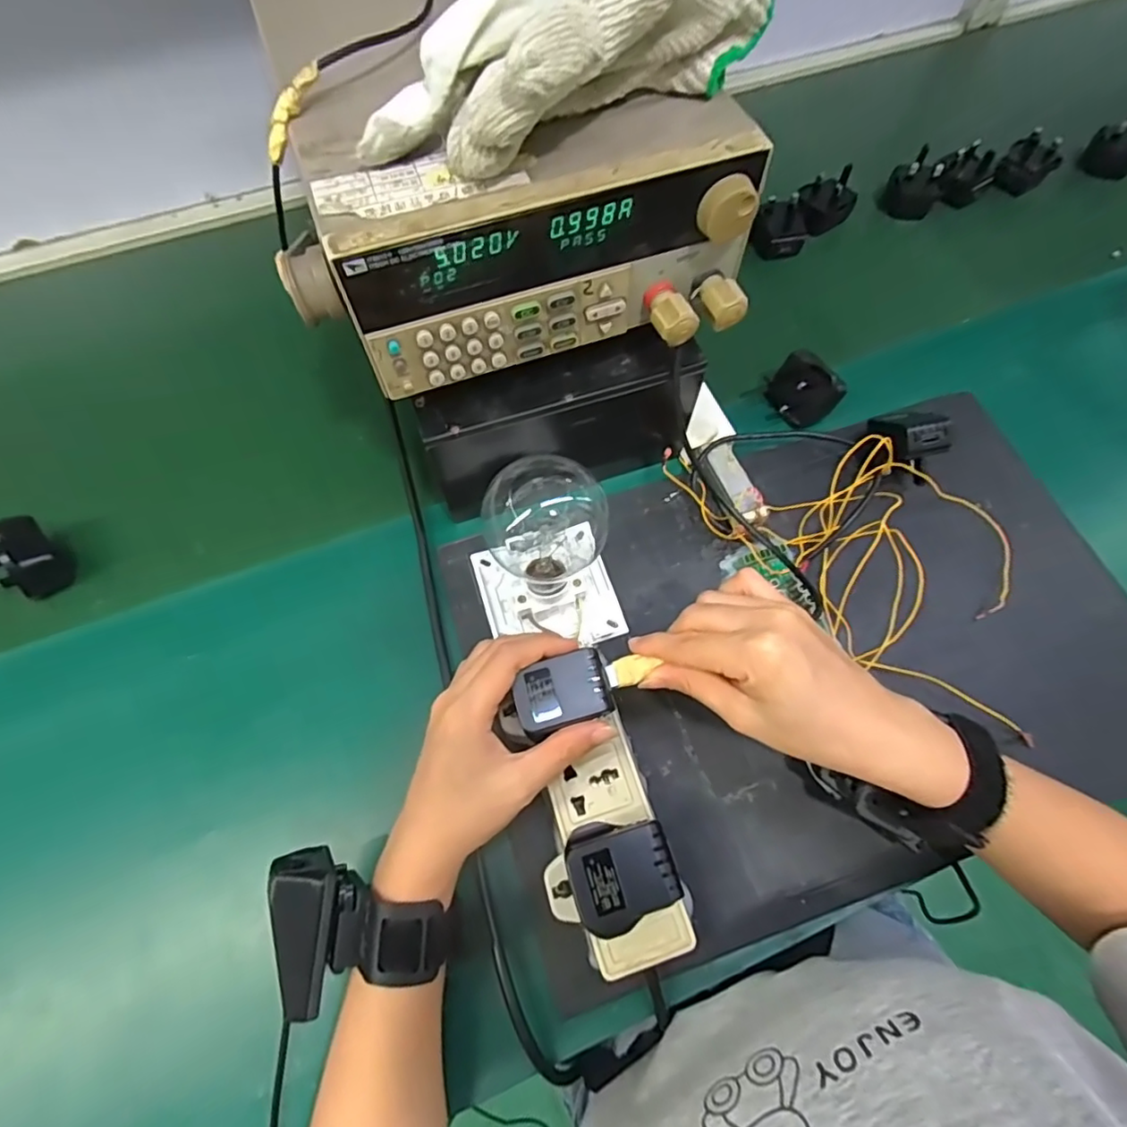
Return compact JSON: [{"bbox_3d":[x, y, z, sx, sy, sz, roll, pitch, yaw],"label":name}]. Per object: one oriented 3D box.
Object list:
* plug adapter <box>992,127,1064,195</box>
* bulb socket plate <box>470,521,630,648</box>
[{"bbox_3d":[0.466,-0.402,0.582,0.046,0.040,0.044,-40,71,-16],"label":"plug adapter"},{"bbox_3d":[-0.011,0.016,0.394,0.089,0.032,0.085,-16,66,-6],"label":"bulb socket plate"}]

